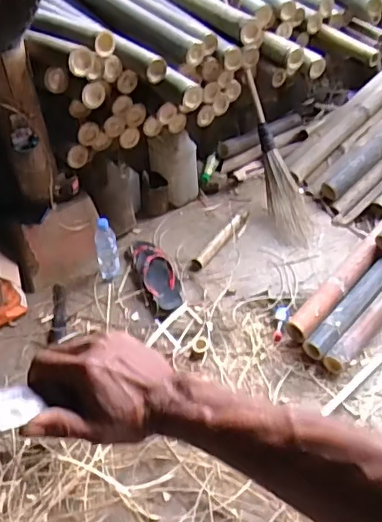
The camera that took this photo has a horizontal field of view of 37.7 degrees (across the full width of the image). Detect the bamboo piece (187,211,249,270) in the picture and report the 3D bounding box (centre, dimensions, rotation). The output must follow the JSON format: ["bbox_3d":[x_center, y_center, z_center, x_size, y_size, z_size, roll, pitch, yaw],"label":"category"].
[{"bbox_3d":[0.104,-0.080,1.955,0.053,0.037,0.339,31,57,23],"label":"bamboo piece"}]

